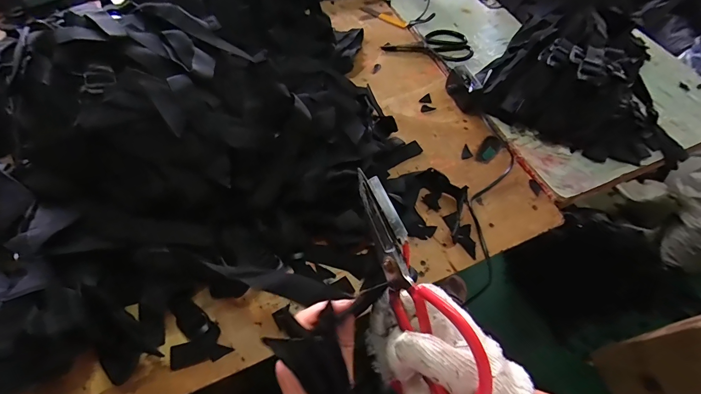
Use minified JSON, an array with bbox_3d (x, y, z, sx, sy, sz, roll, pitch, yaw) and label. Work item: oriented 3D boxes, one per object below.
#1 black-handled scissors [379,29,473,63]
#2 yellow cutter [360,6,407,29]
[{"bbox_3d":[0.155,-0.305,0.716,0.170,0.020,0.085,14,59,4],"label":"black-handled scissors"},{"bbox_3d":[0.071,-0.381,0.763,0.105,0.004,0.022,29,61,13],"label":"yellow cutter"}]

